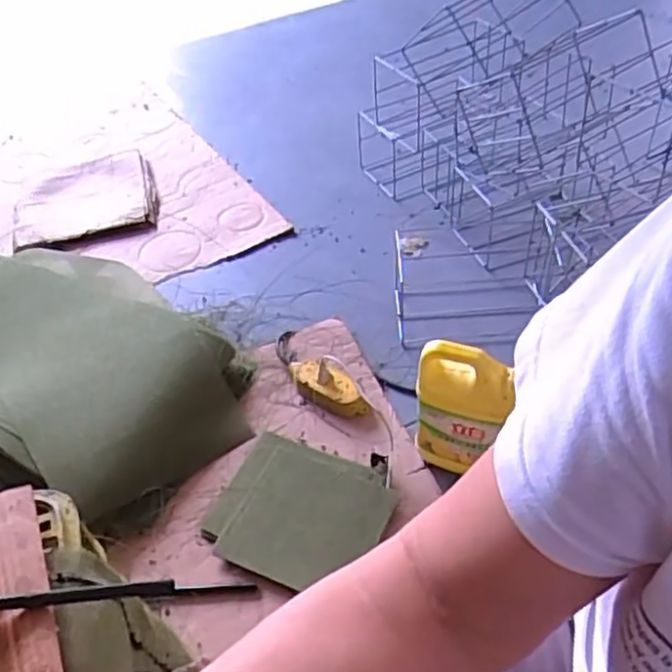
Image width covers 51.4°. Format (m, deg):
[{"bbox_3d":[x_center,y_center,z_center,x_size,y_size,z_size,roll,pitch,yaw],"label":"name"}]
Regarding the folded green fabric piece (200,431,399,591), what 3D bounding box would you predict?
[{"bbox_3d":[-0.050,0.237,0.949,0.223,0.020,0.194,18,51,20],"label":"folded green fabric piece"}]

